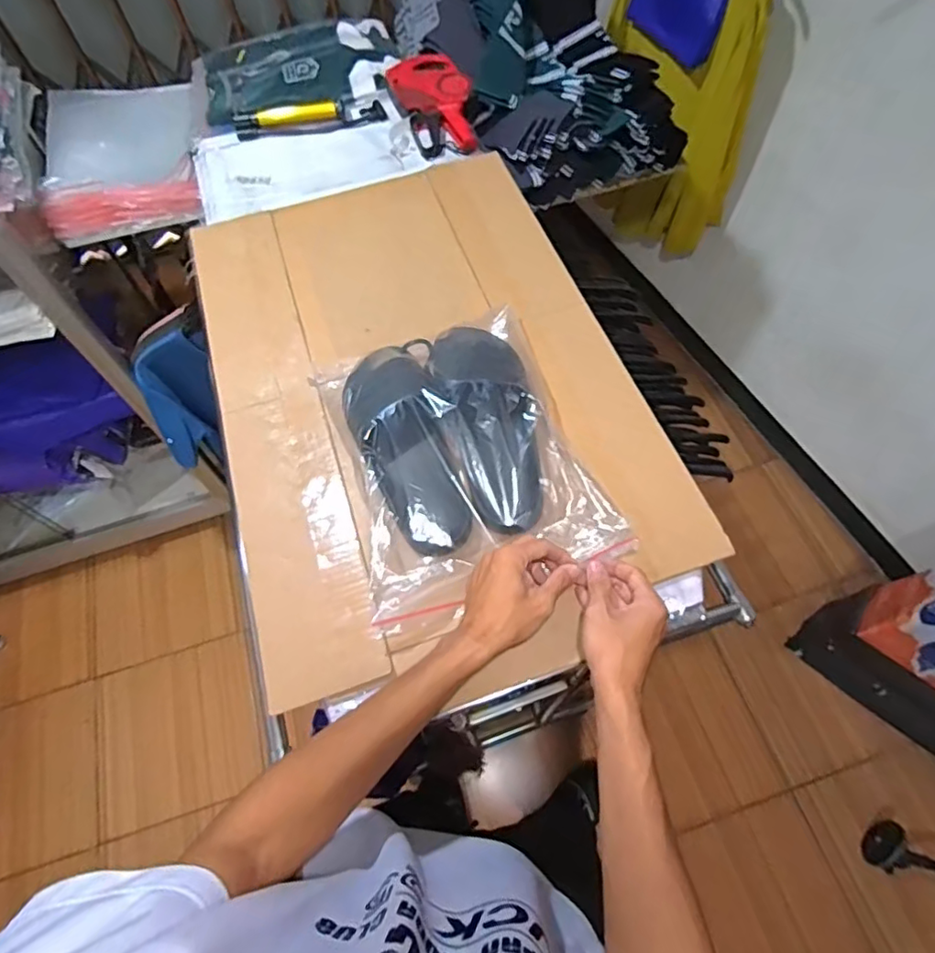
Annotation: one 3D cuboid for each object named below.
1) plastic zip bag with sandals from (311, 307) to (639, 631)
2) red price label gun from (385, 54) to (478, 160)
[{"bbox_3d":[-0.014,-0.036,0.659,0.263,0.075,0.343,-16,64,-7],"label":"plastic zip bag with sandals"},{"bbox_3d":[-0.059,-0.641,0.983,0.115,0.055,0.222,-20,64,-8],"label":"red price label gun"}]

